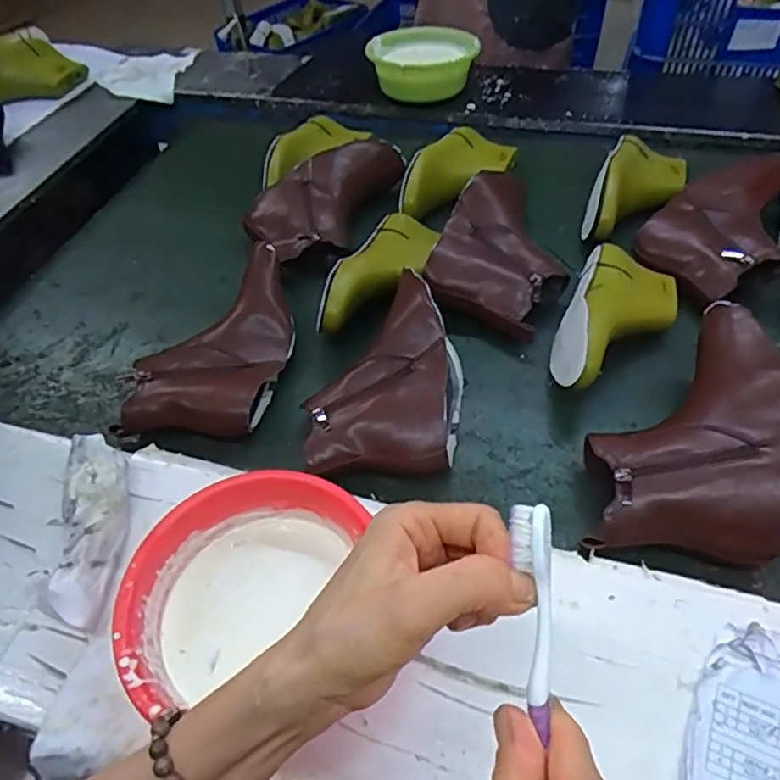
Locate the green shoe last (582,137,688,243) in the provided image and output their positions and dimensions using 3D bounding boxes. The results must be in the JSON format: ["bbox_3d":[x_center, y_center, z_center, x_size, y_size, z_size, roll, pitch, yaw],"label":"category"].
[{"bbox_3d":[0.332,-0.269,0.824,0.100,0.071,0.223,24,57,22],"label":"green shoe last"}]

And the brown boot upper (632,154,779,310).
[{"bbox_3d":[0.442,-0.222,0.768,0.157,0.057,0.303,35,61,28],"label":"brown boot upper"}]

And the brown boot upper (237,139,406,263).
[{"bbox_3d":[-0.077,-0.269,0.846,0.272,0.058,0.152,-33,56,-20],"label":"brown boot upper"}]

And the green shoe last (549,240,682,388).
[{"bbox_3d":[0.245,-0.077,0.659,0.106,0.079,0.228,20,55,20],"label":"green shoe last"}]

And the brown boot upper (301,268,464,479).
[{"bbox_3d":[0.000,-0.016,0.628,0.148,0.081,0.235,5,52,9],"label":"brown boot upper"}]

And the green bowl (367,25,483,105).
[{"bbox_3d":[0.058,-0.560,1.058,0.190,0.080,0.146,-3,51,2],"label":"green bowl"}]

